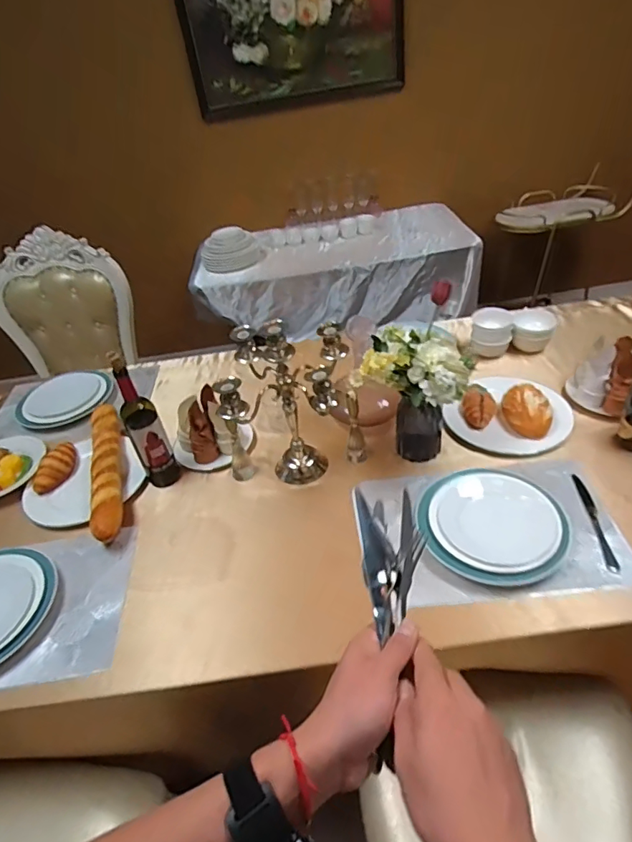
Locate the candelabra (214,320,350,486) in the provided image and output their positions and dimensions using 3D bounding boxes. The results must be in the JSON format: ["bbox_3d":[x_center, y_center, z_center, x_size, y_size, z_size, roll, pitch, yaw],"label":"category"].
[{"bbox_3d":[-0.050,-0.024,1.071,0.254,0.378,0.204,-5,38,5],"label":"candelabra"}]

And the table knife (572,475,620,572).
[{"bbox_3d":[0.528,0.186,0.950,0.023,0.007,0.229,-1,41,8],"label":"table knife"}]

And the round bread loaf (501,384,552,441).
[{"bbox_3d":[0.485,-0.026,1.152,0.097,0.057,0.147,-2,39,9],"label":"round bread loaf"}]

